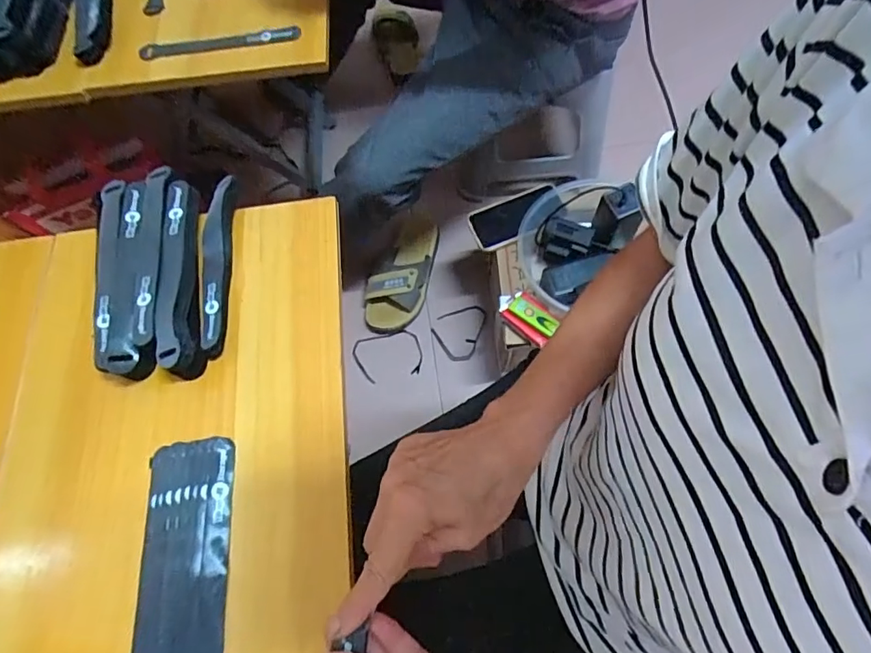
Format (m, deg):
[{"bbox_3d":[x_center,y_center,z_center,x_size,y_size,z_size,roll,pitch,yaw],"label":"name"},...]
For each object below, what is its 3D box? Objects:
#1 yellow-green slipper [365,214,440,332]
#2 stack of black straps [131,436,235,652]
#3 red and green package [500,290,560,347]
[{"bbox_3d":[-0.062,-0.107,0.987,0.100,0.070,0.248,17,69,9],"label":"yellow-green slipper"},{"bbox_3d":[-0.195,0.190,0.386,0.069,0.010,0.199,-7,67,0],"label":"stack of black straps"},{"bbox_3d":[0.142,-0.021,0.770,0.054,0.020,0.090,-41,71,-14],"label":"red and green package"}]

